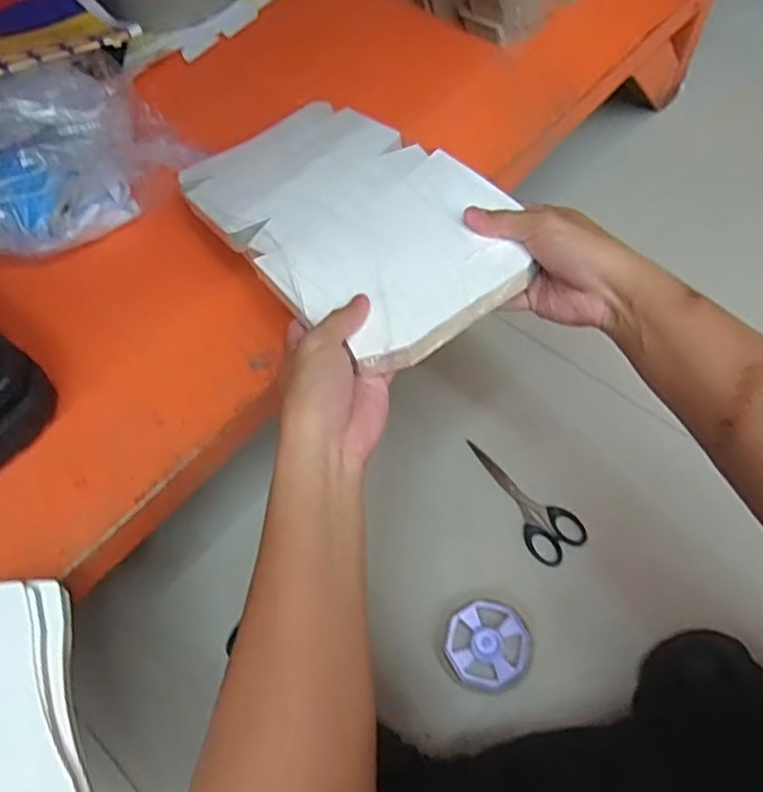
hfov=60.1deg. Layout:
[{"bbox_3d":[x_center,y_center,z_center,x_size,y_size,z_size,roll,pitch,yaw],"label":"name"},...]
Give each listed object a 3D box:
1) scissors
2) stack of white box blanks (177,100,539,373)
[{"bbox_3d":[0.138,0.103,0.673,0.057,0.005,0.149,-38,65,-16],"label":"scissors"},{"bbox_3d":[-0.034,-0.153,0.539,0.175,0.026,0.317,-36,55,-14],"label":"stack of white box blanks"}]

